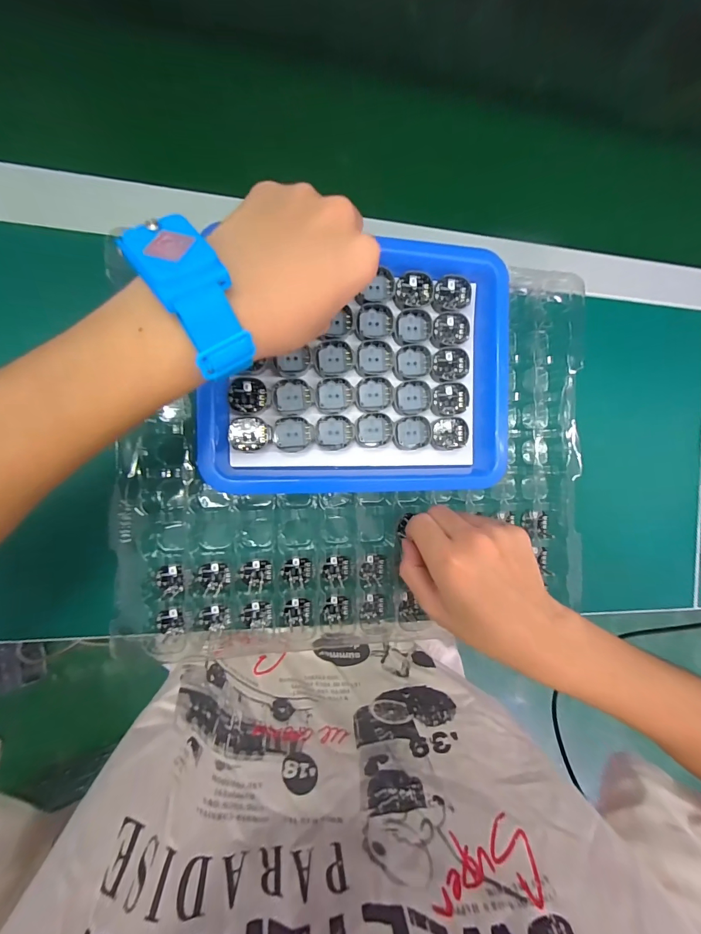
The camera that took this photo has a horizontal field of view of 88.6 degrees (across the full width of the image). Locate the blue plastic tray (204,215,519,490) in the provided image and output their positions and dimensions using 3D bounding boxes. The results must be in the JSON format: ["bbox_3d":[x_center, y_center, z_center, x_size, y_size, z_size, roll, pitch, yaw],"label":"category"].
[{"bbox_3d":[0.008,-0.068,0.258,0.210,0.027,0.172,0,91,-10],"label":"blue plastic tray"}]

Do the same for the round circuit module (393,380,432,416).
[{"bbox_3d":[0.046,-0.051,0.266,0.029,0.004,0.025,-7,91,-10],"label":"round circuit module"}]

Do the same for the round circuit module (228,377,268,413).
[{"bbox_3d":[-0.069,-0.049,0.243,0.025,0.004,0.023,0,91,-10],"label":"round circuit module"}]

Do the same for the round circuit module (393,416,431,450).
[{"bbox_3d":[0.046,-0.025,0.267,0.028,0.004,0.024,-6,91,-10],"label":"round circuit module"}]

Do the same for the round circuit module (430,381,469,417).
[{"bbox_3d":[0.075,-0.051,0.269,0.030,0.004,0.025,-11,91,-10],"label":"round circuit module"}]

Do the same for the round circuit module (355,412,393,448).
[{"bbox_3d":[0.017,-0.027,0.263,0.027,0.004,0.024,-7,91,-10],"label":"round circuit module"}]

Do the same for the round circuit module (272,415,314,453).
[{"bbox_3d":[-0.040,-0.023,0.254,0.027,0.006,0.025,0,89,-10],"label":"round circuit module"}]

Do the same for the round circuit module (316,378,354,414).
[{"bbox_3d":[-0.011,-0.051,0.256,0.026,0.004,0.025,0,89,-10],"label":"round circuit module"}]

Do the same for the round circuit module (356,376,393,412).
[{"bbox_3d":[0.018,-0.053,0.260,0.027,0.004,0.024,-8,91,-10],"label":"round circuit module"}]

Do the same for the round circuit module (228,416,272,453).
[{"bbox_3d":[-0.069,-0.022,0.247,0.028,0.007,0.024,-6,90,-10],"label":"round circuit module"}]

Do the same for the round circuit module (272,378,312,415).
[{"bbox_3d":[-0.041,-0.049,0.252,0.026,0.005,0.024,0,89,-10],"label":"round circuit module"}]

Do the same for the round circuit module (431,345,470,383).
[{"bbox_3d":[0.075,-0.077,0.268,0.030,0.004,0.025,-10,91,-10],"label":"round circuit module"}]

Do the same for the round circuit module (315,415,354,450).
[{"bbox_3d":[-0.011,-0.025,0.257,0.027,0.006,0.024,-6,90,-10],"label":"round circuit module"}]

